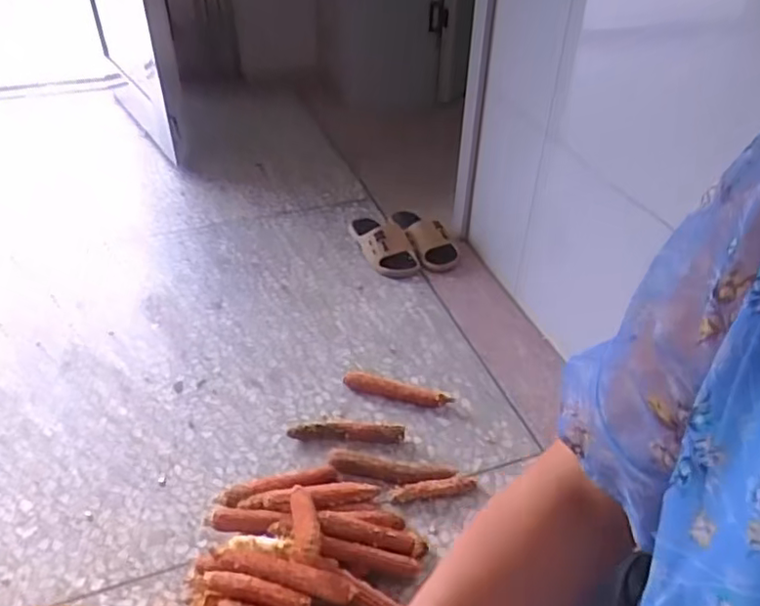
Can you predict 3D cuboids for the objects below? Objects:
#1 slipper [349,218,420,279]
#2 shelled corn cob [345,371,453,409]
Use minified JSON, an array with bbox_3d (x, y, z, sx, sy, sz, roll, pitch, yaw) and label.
[{"bbox_3d":[0.001,-0.166,1.600,0.109,0.067,0.251,-15,41,-18],"label":"slipper"},{"bbox_3d":[0.032,0.168,1.207,0.210,0.039,0.040,7,39,10],"label":"shelled corn cob"}]

